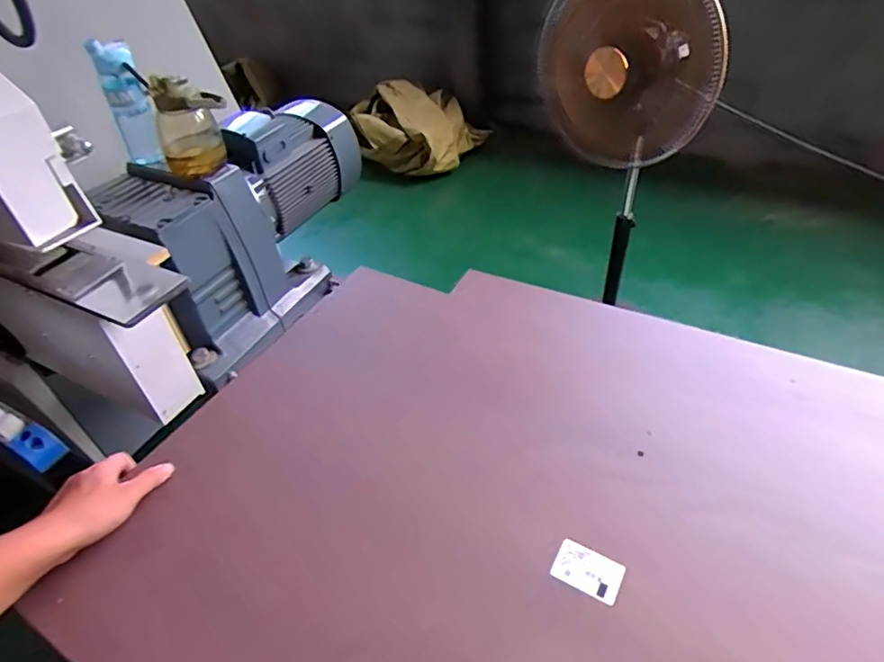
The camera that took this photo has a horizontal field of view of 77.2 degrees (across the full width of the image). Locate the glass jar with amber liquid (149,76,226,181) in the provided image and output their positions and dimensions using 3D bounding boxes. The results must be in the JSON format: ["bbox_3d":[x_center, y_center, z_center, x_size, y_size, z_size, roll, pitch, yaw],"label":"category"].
[{"bbox_3d":[-0.572,-0.472,1.265,0.148,0.224,0.159,-23,45,-18],"label":"glass jar with amber liquid"}]

